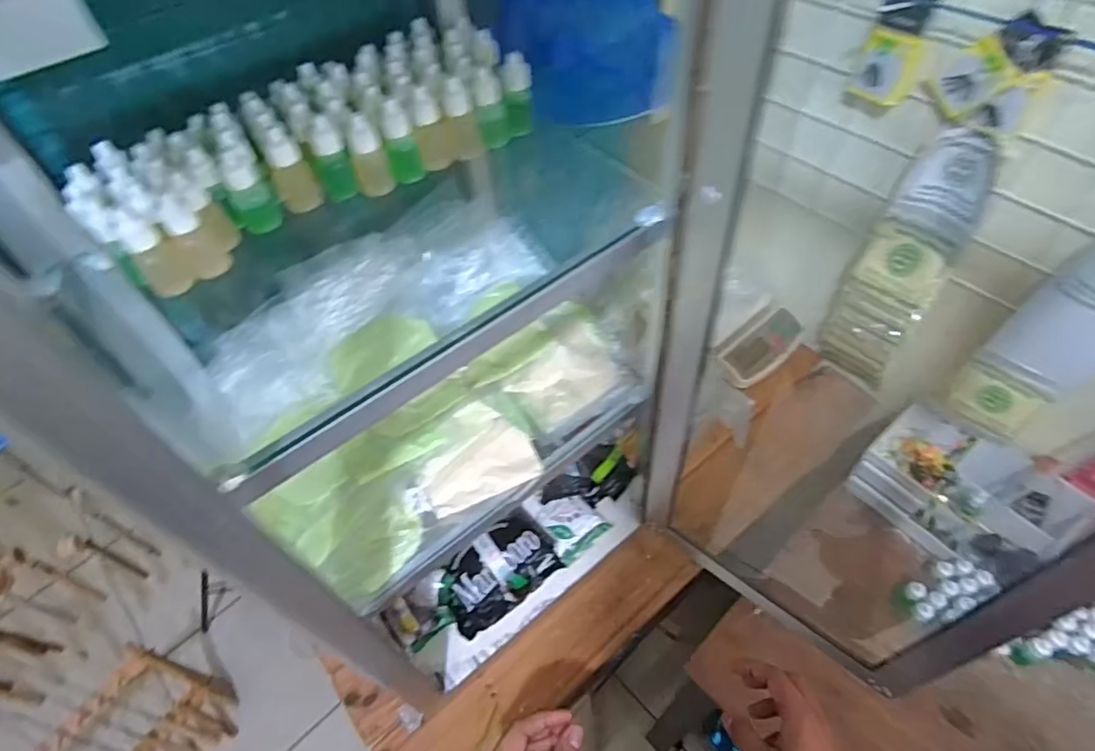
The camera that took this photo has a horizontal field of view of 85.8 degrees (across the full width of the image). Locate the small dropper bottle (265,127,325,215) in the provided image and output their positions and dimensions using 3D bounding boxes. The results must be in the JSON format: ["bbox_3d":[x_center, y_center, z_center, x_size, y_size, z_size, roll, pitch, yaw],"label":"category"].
[{"bbox_3d":[-0.176,-0.141,0.407,0.024,0.059,0.019,-25,56,-15],"label":"small dropper bottle"}]

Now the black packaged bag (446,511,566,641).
[{"bbox_3d":[-0.054,0.209,0.643,0.128,0.060,0.069,-33,59,-20],"label":"black packaged bag"}]

